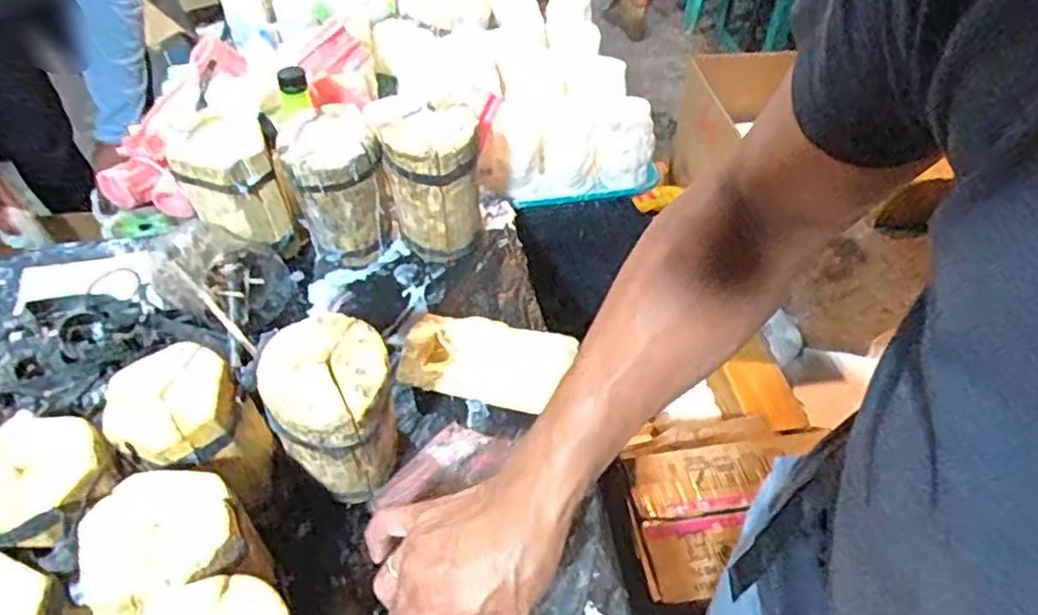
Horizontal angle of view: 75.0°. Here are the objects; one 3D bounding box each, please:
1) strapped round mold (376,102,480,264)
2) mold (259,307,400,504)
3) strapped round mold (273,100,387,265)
[{"bbox_3d":[-0.087,-0.119,0.710,0.093,0.163,0.078,-6,48,-5],"label":"strapped round mold"},{"bbox_3d":[-0.137,0.091,0.529,0.085,0.154,0.083,-1,48,1],"label":"mold"},{"bbox_3d":[-0.189,-0.115,0.711,0.092,0.166,0.084,-18,50,-14],"label":"strapped round mold"}]

